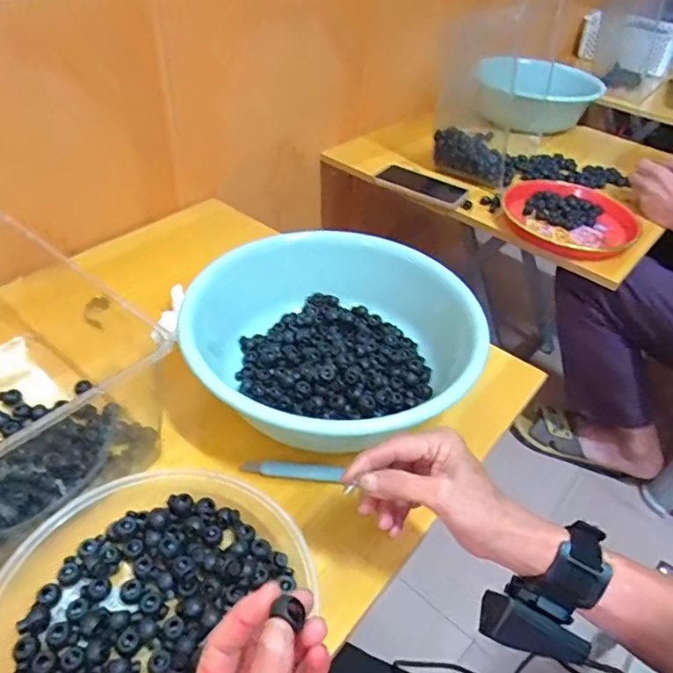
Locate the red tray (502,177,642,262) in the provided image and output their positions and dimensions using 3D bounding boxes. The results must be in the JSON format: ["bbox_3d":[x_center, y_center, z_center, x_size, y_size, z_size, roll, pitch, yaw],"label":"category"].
[{"bbox_3d":[0.395,-0.203,0.900,0.217,0.029,0.234,16,43,11],"label":"red tray"}]

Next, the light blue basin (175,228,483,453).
[{"bbox_3d":[0.003,0.011,0.568,0.264,0.100,0.280,31,48,25],"label":"light blue basin"}]

